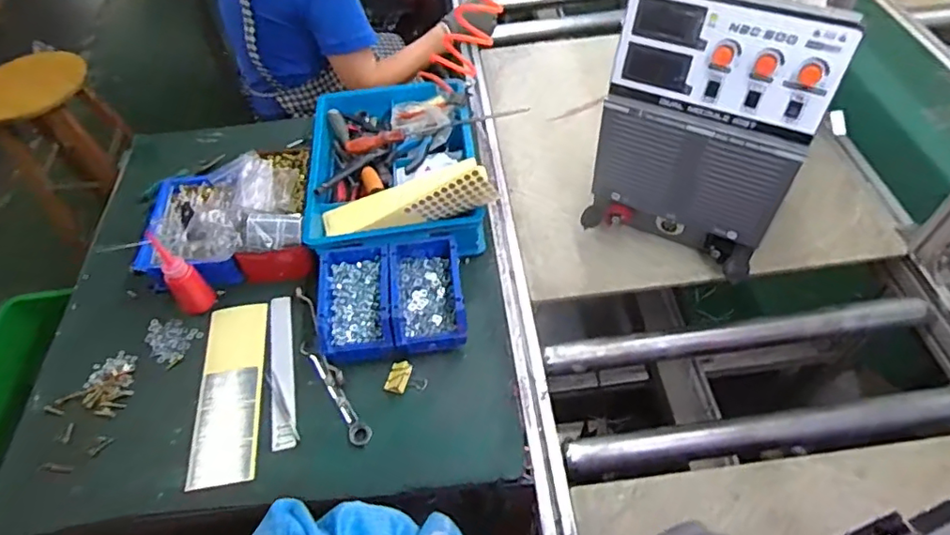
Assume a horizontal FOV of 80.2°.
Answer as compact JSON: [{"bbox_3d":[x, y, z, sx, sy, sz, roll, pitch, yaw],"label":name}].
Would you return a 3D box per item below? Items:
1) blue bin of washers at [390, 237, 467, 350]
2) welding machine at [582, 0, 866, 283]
[{"bbox_3d":[-0.072,0.038,0.838,0.103,0.059,0.168,-7,52,-4],"label":"blue bin of washers"},{"bbox_3d":[0.410,-0.317,0.904,0.268,0.387,0.521,21,57,19],"label":"welding machine"}]

